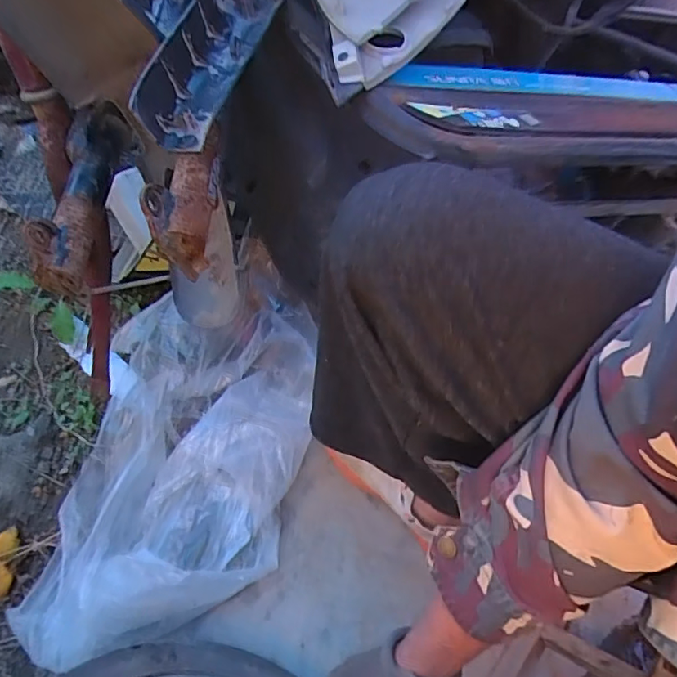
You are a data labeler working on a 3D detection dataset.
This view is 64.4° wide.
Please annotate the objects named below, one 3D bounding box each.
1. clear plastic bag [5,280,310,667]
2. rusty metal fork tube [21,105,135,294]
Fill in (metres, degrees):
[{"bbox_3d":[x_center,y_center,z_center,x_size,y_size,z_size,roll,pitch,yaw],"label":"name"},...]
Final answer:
[{"bbox_3d":[-0.188,0.146,0.702,0.275,0.131,0.506,12,62,3],"label":"clear plastic bag"},{"bbox_3d":[-0.243,-0.139,0.512,0.055,0.052,0.215,3,62,-2],"label":"rusty metal fork tube"}]

